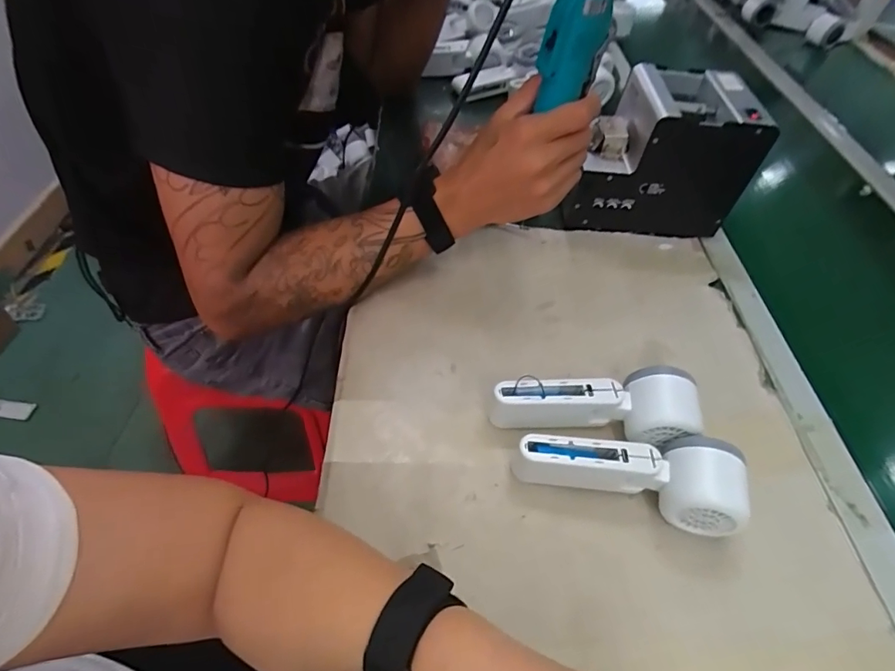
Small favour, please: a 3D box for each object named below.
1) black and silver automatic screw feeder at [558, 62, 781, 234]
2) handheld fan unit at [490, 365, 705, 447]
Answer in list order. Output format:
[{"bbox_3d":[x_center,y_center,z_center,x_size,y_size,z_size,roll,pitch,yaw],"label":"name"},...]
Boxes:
[{"bbox_3d":[0.235,-0.207,0.560,0.179,0.152,0.121,4,51,-4],"label":"black and silver automatic screw feeder"},{"bbox_3d":[0.120,0.054,0.399,0.162,0.055,0.056,11,51,1],"label":"handheld fan unit"}]

